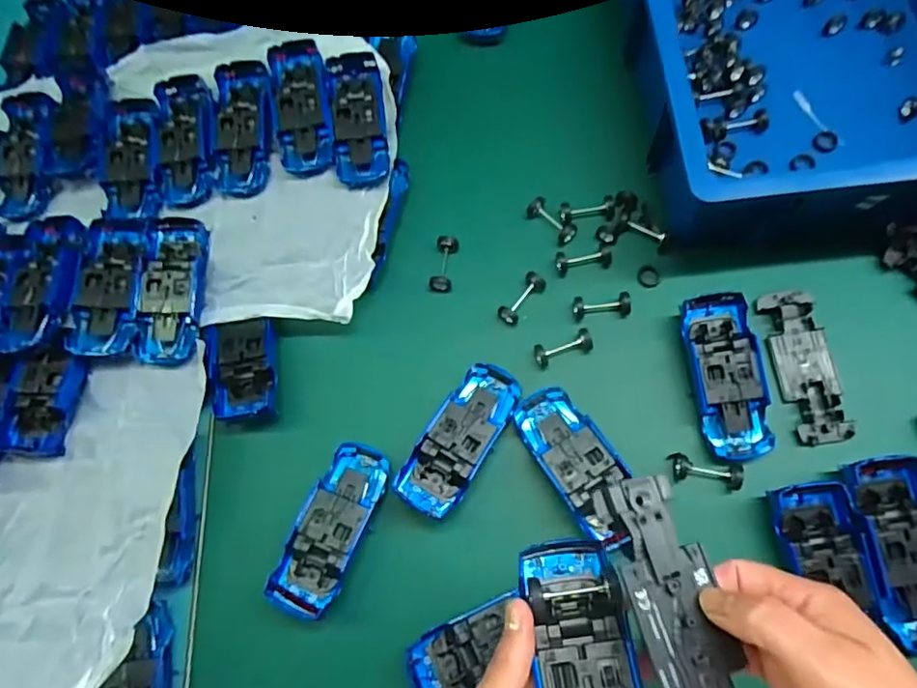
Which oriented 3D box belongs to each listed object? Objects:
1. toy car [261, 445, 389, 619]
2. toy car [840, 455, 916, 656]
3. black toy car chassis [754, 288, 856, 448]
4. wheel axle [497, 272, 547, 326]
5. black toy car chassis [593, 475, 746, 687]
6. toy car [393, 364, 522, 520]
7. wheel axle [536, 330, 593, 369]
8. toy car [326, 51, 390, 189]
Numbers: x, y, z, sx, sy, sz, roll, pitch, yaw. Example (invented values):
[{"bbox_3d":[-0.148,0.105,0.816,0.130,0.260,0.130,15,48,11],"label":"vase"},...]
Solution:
[{"bbox_3d":[-0.097,0.144,0.460,0.051,0.046,0.128,20,72,9],"label":"toy car"},{"bbox_3d":[0.310,0.146,0.407,0.057,0.030,0.127,-8,70,0],"label":"toy car"},{"bbox_3d":[0.281,0.017,0.468,0.045,0.009,0.125,-6,70,1],"label":"black toy car chassis"},{"bbox_3d":[0.055,-0.039,0.507,0.018,0.017,0.048,38,76,15],"label":"wheel axle"},{"bbox_3d":[0.102,0.125,0.265,0.041,0.014,0.127,-16,70,-3],"label":"black toy car chassis"},{"bbox_3d":[0.002,0.076,0.468,0.050,0.033,0.128,30,74,12],"label":"toy car"},{"bbox_3d":[0.088,0.004,0.490,0.048,0.021,0.019,-18,70,-4],"label":"wheel axle"},{"bbox_3d":[-0.093,-0.211,0.546,0.049,0.025,0.139,-8,70,0],"label":"toy car"}]

